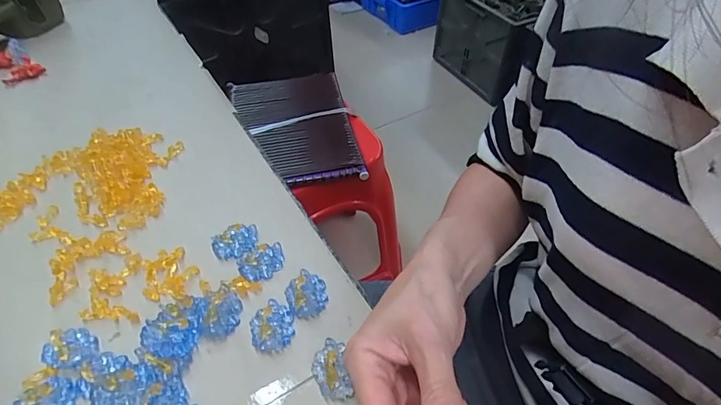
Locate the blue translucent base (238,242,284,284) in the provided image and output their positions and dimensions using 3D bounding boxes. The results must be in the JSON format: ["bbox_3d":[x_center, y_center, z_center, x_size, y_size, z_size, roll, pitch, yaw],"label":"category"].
[{"bbox_3d":[-0.081,0.048,0.354,0.036,0.007,0.030,-14,50,-13],"label":"blue translucent base"}]

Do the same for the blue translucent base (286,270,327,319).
[{"bbox_3d":[-0.042,0.070,0.334,0.031,0.008,0.037,-21,52,-19],"label":"blue translucent base"}]

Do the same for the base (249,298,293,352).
[{"bbox_3d":[-0.064,0.089,0.316,0.029,0.013,0.037,0,48,-1],"label":"base"}]

